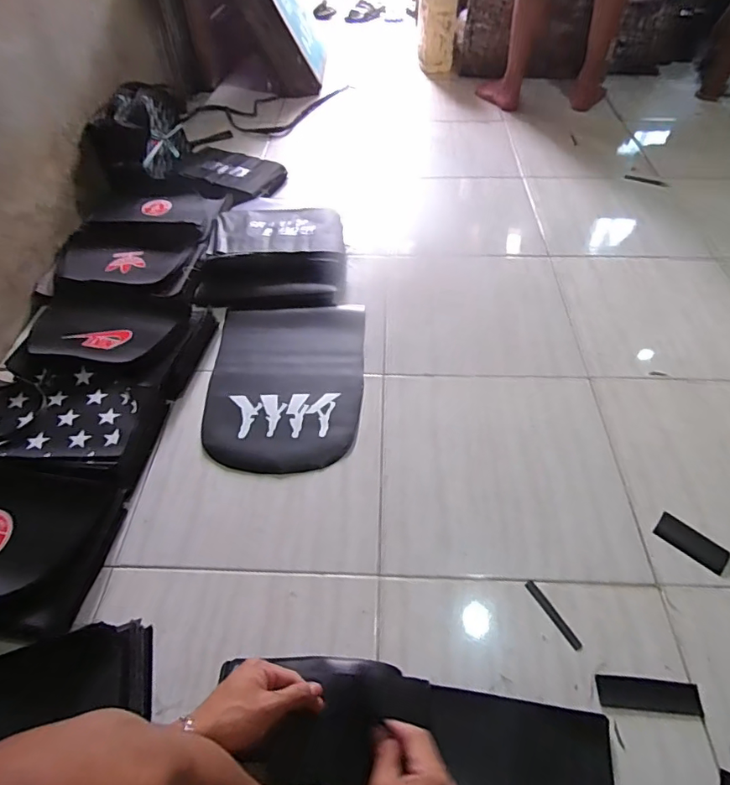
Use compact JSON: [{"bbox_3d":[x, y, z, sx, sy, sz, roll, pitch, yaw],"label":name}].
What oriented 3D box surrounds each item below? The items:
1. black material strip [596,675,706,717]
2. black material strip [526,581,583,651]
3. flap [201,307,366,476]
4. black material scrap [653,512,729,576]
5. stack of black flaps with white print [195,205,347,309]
[{"bbox_3d":[0.359,0.383,0.627,0.121,0.005,0.036,4,50,4],"label":"black material strip"},{"bbox_3d":[0.263,0.309,0.691,0.014,0.004,0.101,-24,54,-19],"label":"black material strip"},{"bbox_3d":[-0.153,-0.027,0.984,0.294,0.017,0.410,0,50,1],"label":"flap"},{"bbox_3d":[0.496,0.228,0.753,0.099,0.005,0.049,34,58,26],"label":"black material scrap"},{"bbox_3d":[-0.212,-0.323,1.165,0.322,0.076,0.302,-6,50,-4],"label":"stack of black flaps with white print"}]

